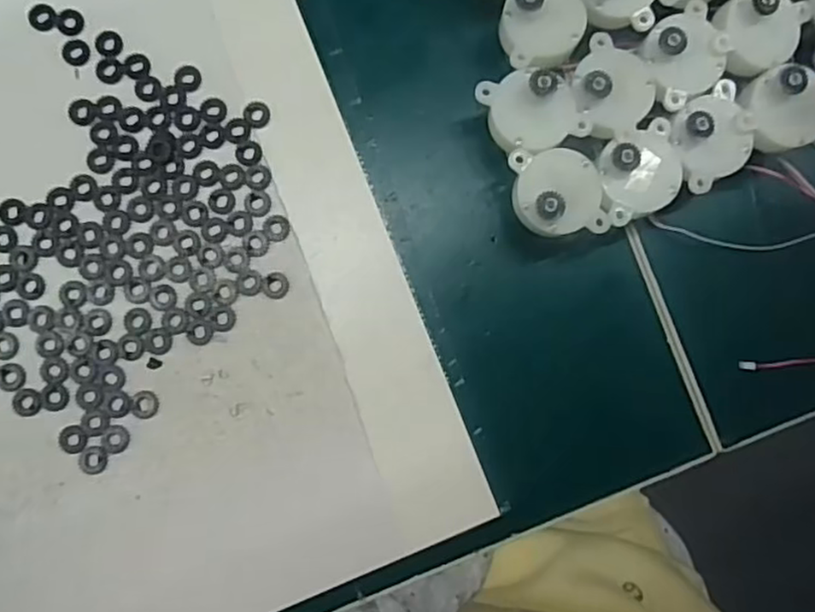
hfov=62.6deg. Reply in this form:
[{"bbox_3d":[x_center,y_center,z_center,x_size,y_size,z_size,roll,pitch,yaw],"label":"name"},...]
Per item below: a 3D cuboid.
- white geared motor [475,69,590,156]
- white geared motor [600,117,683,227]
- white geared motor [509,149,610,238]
[{"bbox_3d":[0.047,-0.074,0.266,0.035,0.033,0.031,-20,87,-5],"label":"white geared motor"},{"bbox_3d":[0.089,-0.051,0.266,0.035,0.031,0.032,0,86,-4],"label":"white geared motor"},{"bbox_3d":[0.057,-0.043,0.264,0.034,0.032,0.033,-4,86,-4],"label":"white geared motor"}]

